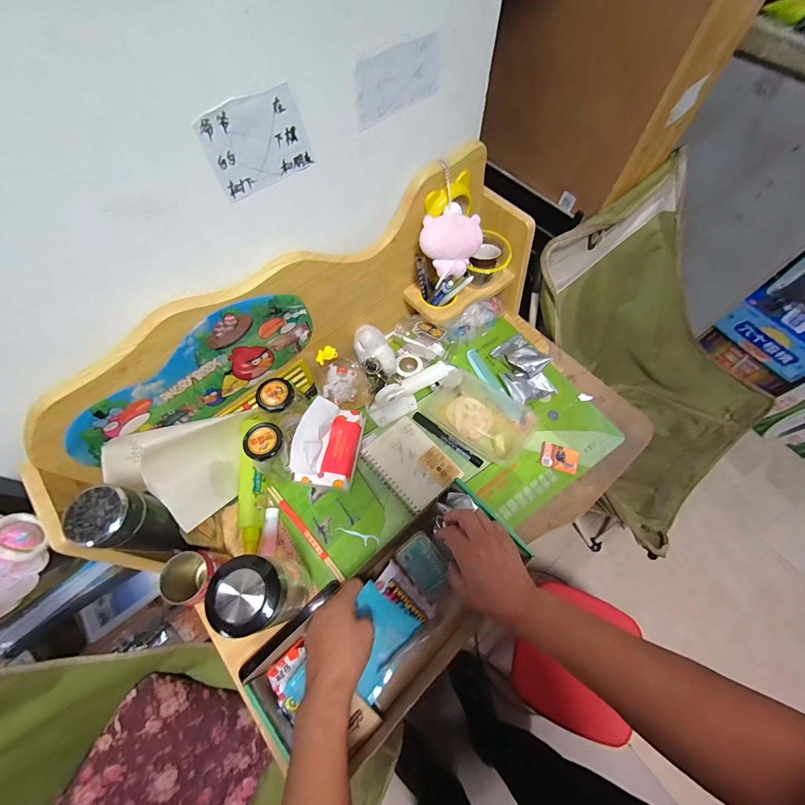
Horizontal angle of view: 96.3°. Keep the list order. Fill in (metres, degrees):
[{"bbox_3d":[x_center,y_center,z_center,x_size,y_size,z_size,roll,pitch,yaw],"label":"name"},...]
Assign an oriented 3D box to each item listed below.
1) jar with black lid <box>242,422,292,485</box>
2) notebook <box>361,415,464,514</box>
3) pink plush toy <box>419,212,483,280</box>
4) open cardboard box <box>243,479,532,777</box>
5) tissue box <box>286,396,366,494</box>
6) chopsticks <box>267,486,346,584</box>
[{"bbox_3d":[-0.195,0.081,0.547,0.051,0.120,0.060,-2,65,-1],"label":"jar with black lid"},{"bbox_3d":[0.014,0.099,0.591,0.105,0.010,0.135,-40,71,-16],"label":"notebook"},{"bbox_3d":[0.072,-0.237,0.539,0.092,0.065,0.067,3,65,2],"label":"pink plush toy"},{"bbox_3d":[0.001,0.278,0.467,0.351,0.070,0.154,-41,71,-17],"label":"open cardboard box"},{"bbox_3d":[-0.115,0.070,0.567,0.088,0.081,0.124,8,65,4],"label":"tissue box"},{"bbox_3d":[-0.150,0.199,0.555,0.010,0.004,0.187,-41,71,-17],"label":"chopsticks"}]

